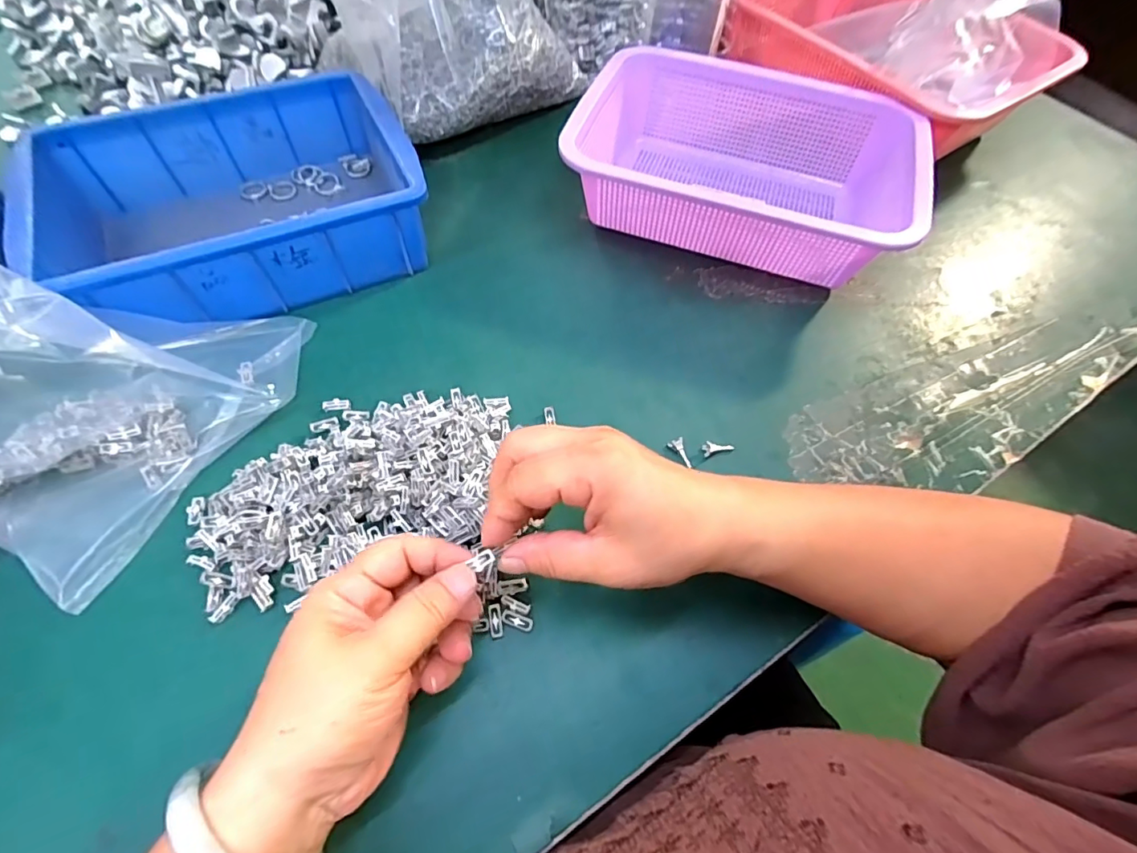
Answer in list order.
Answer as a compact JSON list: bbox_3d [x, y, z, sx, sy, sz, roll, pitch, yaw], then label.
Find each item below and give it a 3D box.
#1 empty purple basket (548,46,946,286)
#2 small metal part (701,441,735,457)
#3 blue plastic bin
[{"bbox_3d":[0.141,-0.212,0.433,0.264,0.084,0.183,22,61,8],"label":"empty purple basket"},{"bbox_3d":[0.098,0.013,0.334,0.021,0.007,0.008,-13,62,-11],"label":"small metal part"},{"bbox_3d":[-0.240,-0.165,0.380,0.237,0.068,0.168,-23,64,-16],"label":"blue plastic bin"}]

